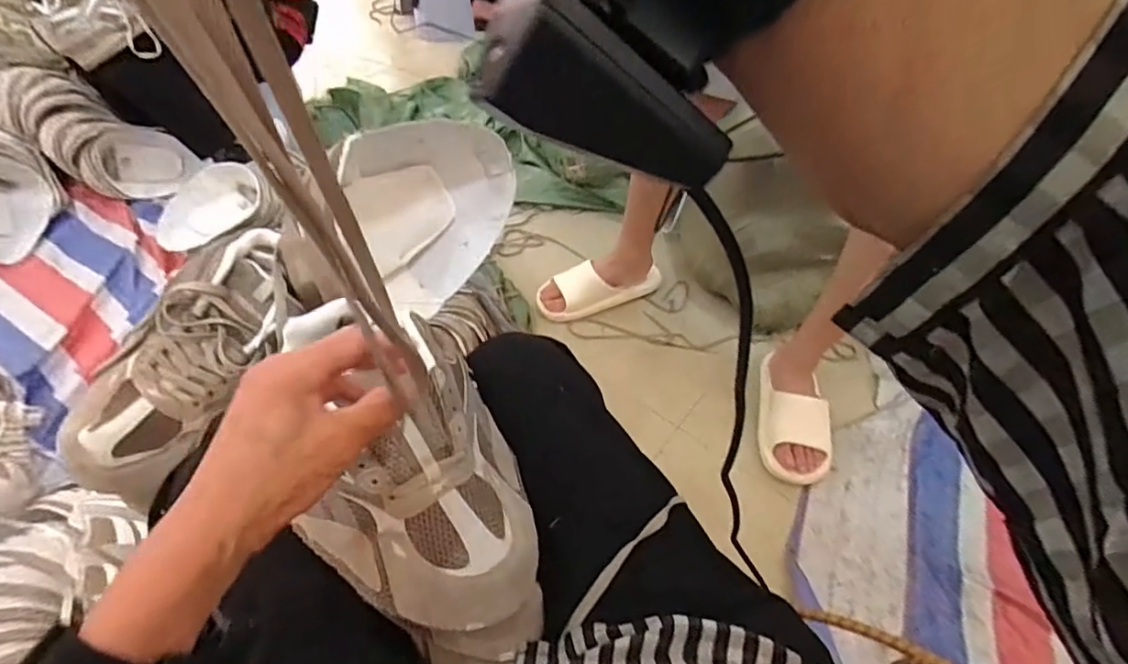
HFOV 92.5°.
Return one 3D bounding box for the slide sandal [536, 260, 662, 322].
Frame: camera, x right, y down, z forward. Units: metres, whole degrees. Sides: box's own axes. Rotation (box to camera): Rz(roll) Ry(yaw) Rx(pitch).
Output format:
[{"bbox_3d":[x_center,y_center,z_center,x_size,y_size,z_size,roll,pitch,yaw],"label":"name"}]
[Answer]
[{"bbox_3d":[0.078,-0.100,1.161,0.277,0.069,0.093,-14,51,-16],"label":"slide sandal"}]

